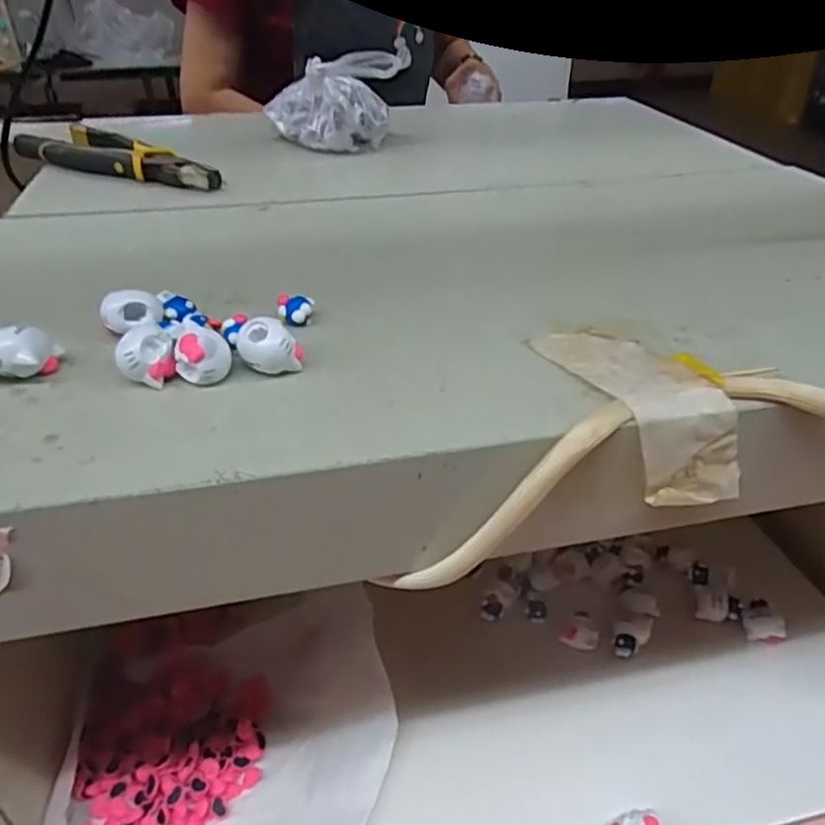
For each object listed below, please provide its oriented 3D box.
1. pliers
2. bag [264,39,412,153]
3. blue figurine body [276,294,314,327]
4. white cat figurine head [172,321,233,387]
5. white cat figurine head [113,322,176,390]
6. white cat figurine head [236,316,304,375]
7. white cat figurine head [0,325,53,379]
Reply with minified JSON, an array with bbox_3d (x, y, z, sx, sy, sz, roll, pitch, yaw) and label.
[{"bbox_3d":[-0.227,-0.200,0.523,0.194,0.018,0.054,19,39,27],"label":"pliers"},{"bbox_3d":[-0.067,-0.287,0.608,0.101,0.067,0.109,15,37,22],"label":"bag"},{"bbox_3d":[-0.055,-0.047,0.313,0.016,0.012,0.011,-3,34,-2],"label":"blue figurine body"},{"bbox_3d":[-0.085,-0.023,0.270,0.021,0.022,0.021,-12,36,-15],"label":"white cat figurine head"},{"bbox_3d":[-0.107,-0.022,0.269,0.022,0.023,0.016,-12,36,-15],"label":"white cat figurine head"},{"bbox_3d":[-0.058,-0.026,0.274,0.025,0.021,0.015,-9,35,-11],"label":"white cat figurine head"},{"bbox_3d":[-0.159,-0.024,0.270,0.019,0.022,0.017,1,34,3],"label":"white cat figurine head"}]

